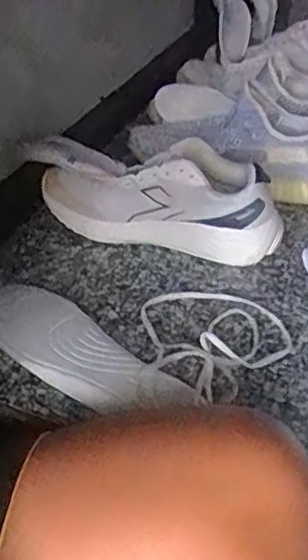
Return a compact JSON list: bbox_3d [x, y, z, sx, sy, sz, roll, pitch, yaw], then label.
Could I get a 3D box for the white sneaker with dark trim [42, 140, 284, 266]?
[{"bbox_3d":[0.011,-0.102,0.755,0.280,0.101,0.099,9,38,7],"label":"white sneaker with dark trim"}]

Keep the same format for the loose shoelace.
[{"bbox_3d":[0.052,0.045,0.628,0.148,0.030,0.159,32,45,31],"label":"loose shoelace"}]

